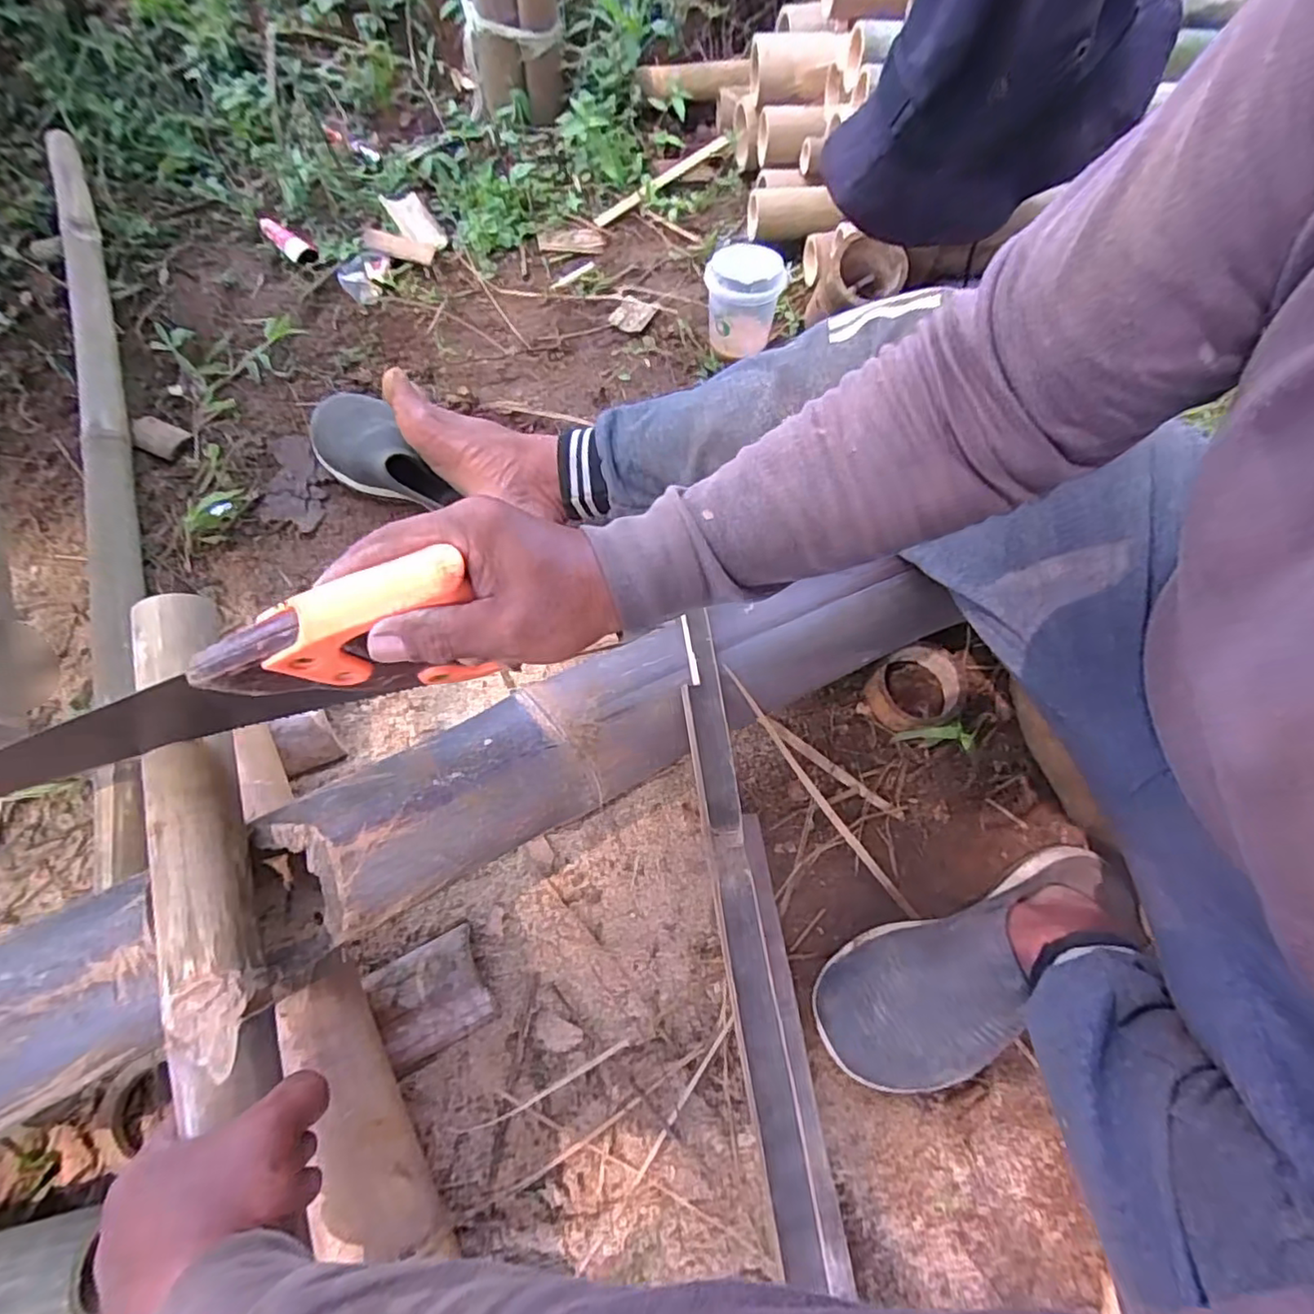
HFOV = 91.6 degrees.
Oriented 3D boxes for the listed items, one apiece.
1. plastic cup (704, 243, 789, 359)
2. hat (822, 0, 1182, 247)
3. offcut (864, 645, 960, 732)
[{"bbox_3d":[0.096,-0.398,0.726,0.086,0.105,0.076,6,66,3],"label":"plastic cup"},{"bbox_3d":[0.290,-0.485,0.514,0.278,0.203,0.144,-26,69,-10],"label":"hat"},{"bbox_3d":[0.236,0.029,0.587,0.081,0.034,0.070,-40,72,-15],"label":"offcut"}]

